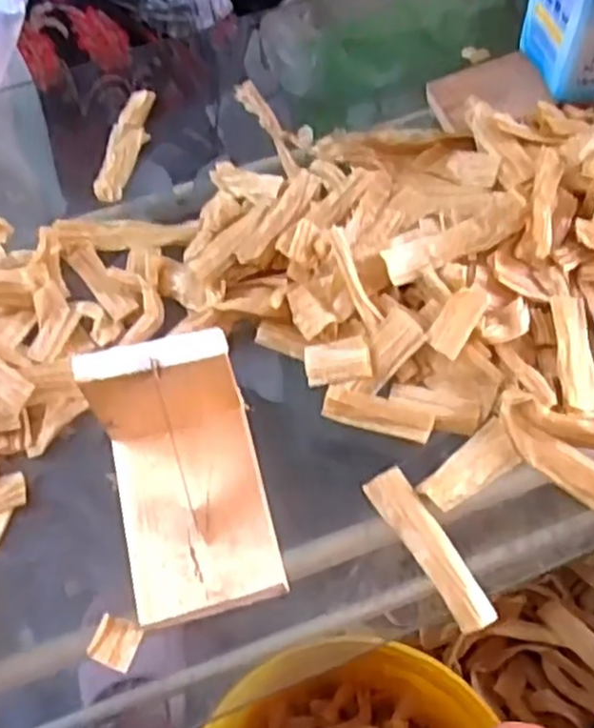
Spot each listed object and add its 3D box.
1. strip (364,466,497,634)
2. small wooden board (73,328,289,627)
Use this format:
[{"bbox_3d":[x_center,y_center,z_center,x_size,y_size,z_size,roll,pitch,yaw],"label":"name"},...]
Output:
[{"bbox_3d":[0.070,0.098,0.403,0.022,0.004,0.093,-32,65,-2],"label":"strip"},{"bbox_3d":[-0.057,0.056,0.382,0.076,0.067,0.119,-14,61,-5],"label":"small wooden board"}]

